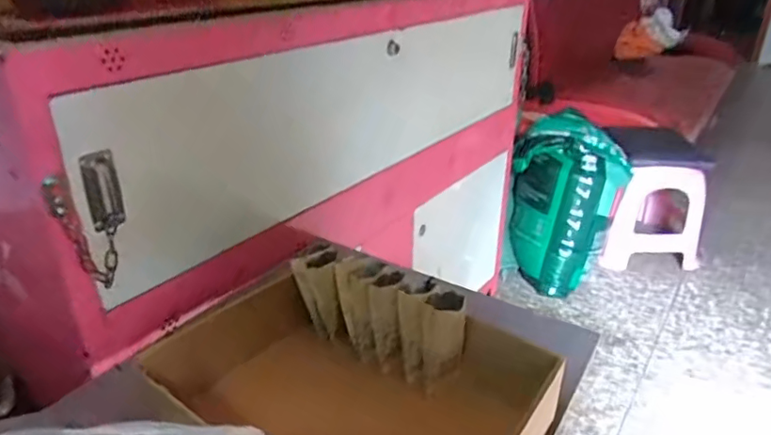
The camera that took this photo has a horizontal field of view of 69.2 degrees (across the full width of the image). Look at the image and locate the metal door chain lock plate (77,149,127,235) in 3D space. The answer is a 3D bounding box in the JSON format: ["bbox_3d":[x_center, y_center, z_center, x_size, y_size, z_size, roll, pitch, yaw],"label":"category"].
[{"bbox_3d":[-0.302,-0.027,0.596,0.033,0.086,0.010,-10,28,-21],"label":"metal door chain lock plate"}]

